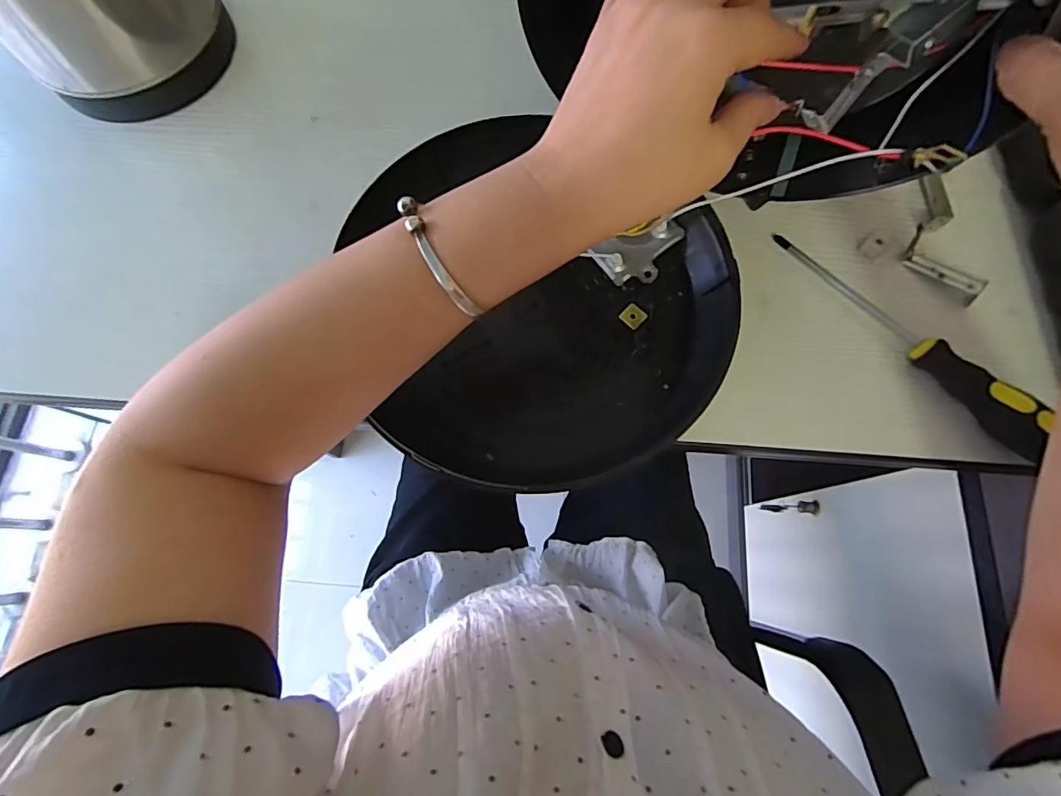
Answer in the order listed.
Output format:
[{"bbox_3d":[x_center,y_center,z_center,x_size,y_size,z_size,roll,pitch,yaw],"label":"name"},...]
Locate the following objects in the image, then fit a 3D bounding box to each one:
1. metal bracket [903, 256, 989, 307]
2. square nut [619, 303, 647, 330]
[{"bbox_3d":[0.289,-0.086,0.348,0.051,0.012,0.015,37,77,11],"label":"metal bracket"},{"bbox_3d":[0.070,-0.056,0.341,0.015,0.004,0.015,42,78,12],"label":"square nut"}]

